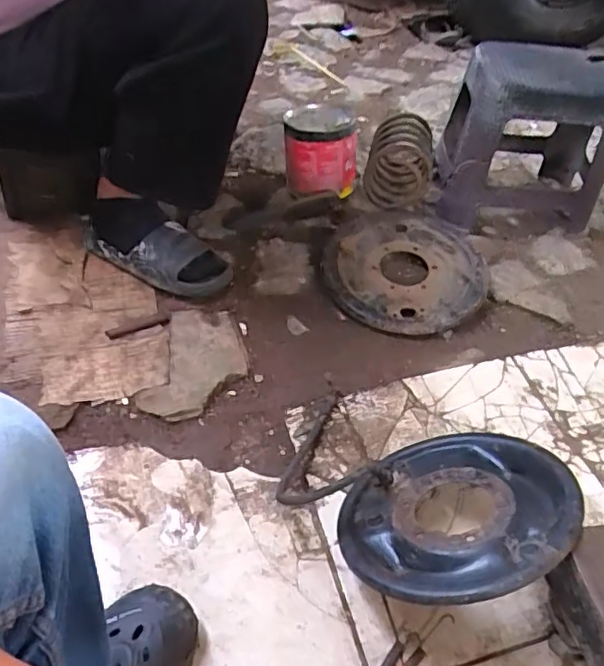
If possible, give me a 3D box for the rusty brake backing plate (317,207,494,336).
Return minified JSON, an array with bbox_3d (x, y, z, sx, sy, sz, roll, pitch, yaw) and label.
[{"bbox_3d":[0.191,-0.119,1.104,0.288,0.054,0.297,1,46,-1],"label":"rusty brake backing plate"}]

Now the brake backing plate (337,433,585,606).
[{"bbox_3d":[0.176,0.208,0.684,0.259,0.038,0.262,-18,21,7],"label":"brake backing plate"}]

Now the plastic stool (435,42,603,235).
[{"bbox_3d":[0.455,-0.394,1.194,0.308,0.308,0.246,5,46,3],"label":"plastic stool"}]

